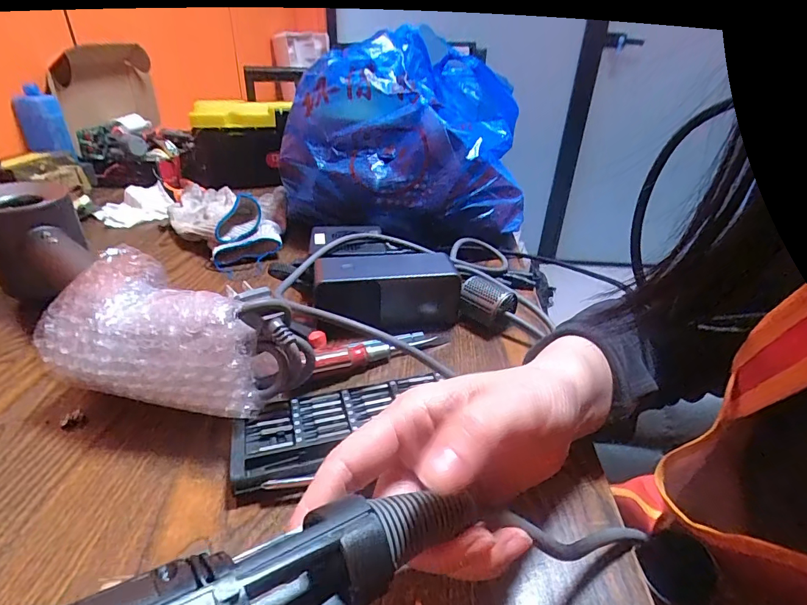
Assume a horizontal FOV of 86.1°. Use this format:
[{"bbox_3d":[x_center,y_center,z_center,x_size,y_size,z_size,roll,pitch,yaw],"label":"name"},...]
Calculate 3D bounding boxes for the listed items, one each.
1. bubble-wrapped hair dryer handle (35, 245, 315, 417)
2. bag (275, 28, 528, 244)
[{"bbox_3d":[-0.151,0.033,0.288,0.157,0.092,0.080,13,33,17],"label":"bubble-wrapped hair dryer handle"},{"bbox_3d":[0.014,-0.209,0.542,0.284,0.201,0.210,13,33,18],"label":"bag"}]

